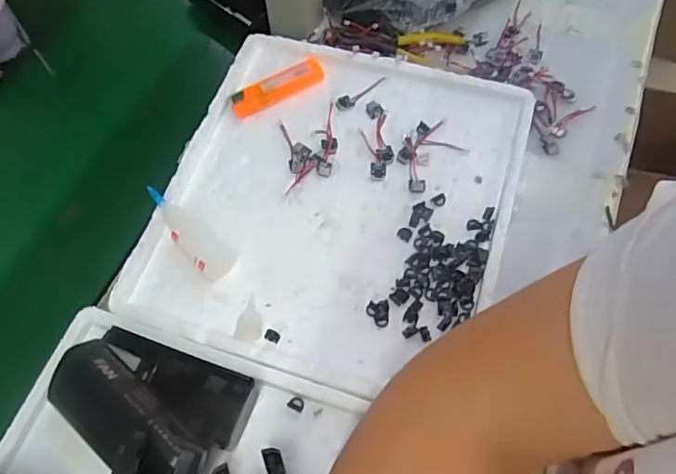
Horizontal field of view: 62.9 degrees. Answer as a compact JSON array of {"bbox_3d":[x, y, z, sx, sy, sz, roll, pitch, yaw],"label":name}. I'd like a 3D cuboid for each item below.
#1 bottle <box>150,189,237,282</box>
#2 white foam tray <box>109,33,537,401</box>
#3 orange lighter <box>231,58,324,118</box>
[{"bbox_3d":[-0.111,-0.004,0.407,0.084,0.019,0.028,39,70,21],"label":"bottle"},{"bbox_3d":[-0.002,-0.030,0.424,0.250,0.026,0.269,15,64,12],"label":"white foam tray"},{"bbox_3d":[-0.051,-0.126,0.465,0.083,0.010,0.025,-29,64,-13],"label":"orange lighter"}]

